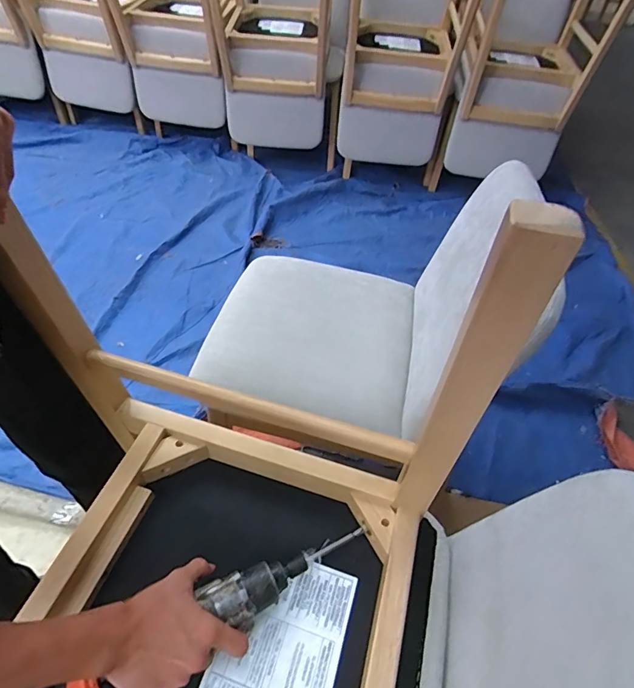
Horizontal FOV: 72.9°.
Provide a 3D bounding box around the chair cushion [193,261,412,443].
[{"bbox_3d":[-0.004,-0.038,0.831,0.370,0.040,0.394,11,49,4],"label":"chair cushion"}]

